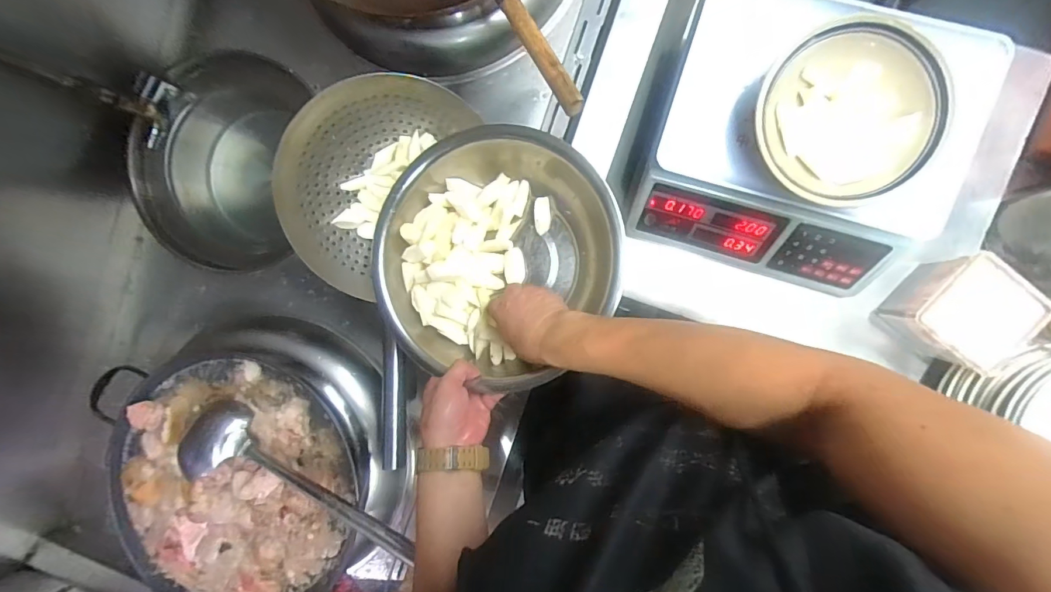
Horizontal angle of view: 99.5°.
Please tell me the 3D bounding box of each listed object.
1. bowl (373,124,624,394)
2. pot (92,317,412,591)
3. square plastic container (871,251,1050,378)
[{"bbox_3d":[-0.040,-0.051,0.576,0.300,0.098,0.295,0,92,6],"label":"bowl"},{"bbox_3d":[-0.405,0.245,0.658,0.383,0.152,0.402,0,92,6],"label":"pot"},{"bbox_3d":[0.568,0.020,0.593,0.127,0.095,0.120,40,96,4],"label":"square plastic container"}]

